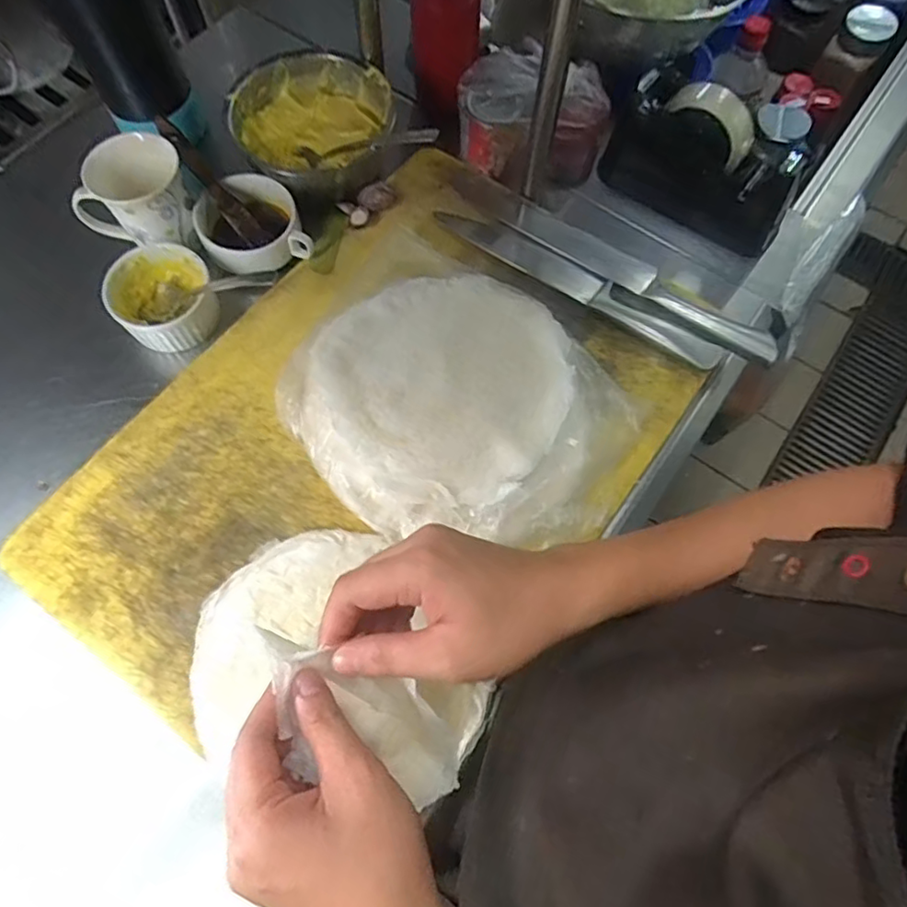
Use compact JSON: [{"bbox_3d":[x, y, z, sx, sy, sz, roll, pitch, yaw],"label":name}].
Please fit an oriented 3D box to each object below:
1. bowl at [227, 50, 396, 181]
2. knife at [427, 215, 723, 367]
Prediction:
[{"bbox_3d":[-0.151,-0.357,0.667,0.161,0.052,0.161,-32,72,-13],"label":"bowl"},{"bbox_3d":[0.123,-0.175,0.618,0.310,0.014,0.042,34,72,12],"label":"knife"}]

